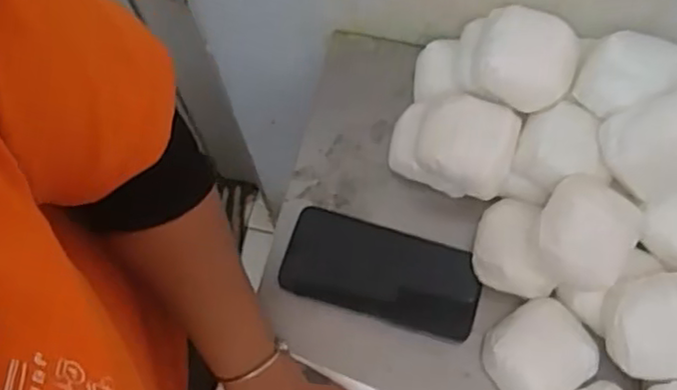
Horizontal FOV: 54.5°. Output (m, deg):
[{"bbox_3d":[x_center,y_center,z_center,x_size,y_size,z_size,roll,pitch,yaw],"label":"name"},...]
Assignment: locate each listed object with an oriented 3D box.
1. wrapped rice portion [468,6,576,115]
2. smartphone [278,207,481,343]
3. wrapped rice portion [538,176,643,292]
[{"bbox_3d":[0.155,-0.111,0.544,0.085,0.046,0.066,26,74,7],"label":"wrapped rice portion"},{"bbox_3d":[0.038,0.067,0.577,0.169,0.011,0.079,16,73,4],"label":"smartphone"},{"bbox_3d":[0.196,0.032,0.529,0.073,0.048,0.078,0,72,-1],"label":"wrapped rice portion"}]

